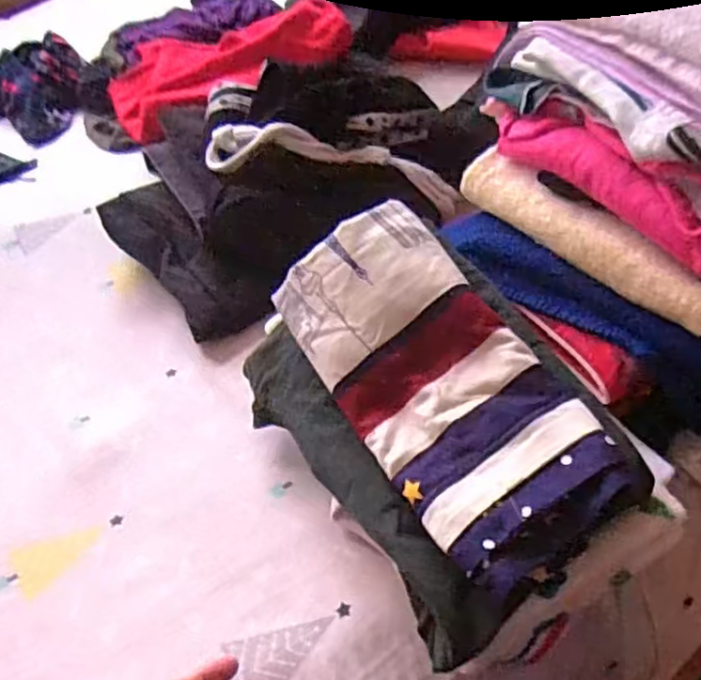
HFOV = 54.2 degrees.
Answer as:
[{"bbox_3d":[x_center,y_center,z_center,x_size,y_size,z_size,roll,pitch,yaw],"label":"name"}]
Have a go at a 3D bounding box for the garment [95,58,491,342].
[{"bbox_3d":[-0.063,-0.202,0.783,0.407,0.127,0.266,-30,51,-20],"label":"garment"}]

